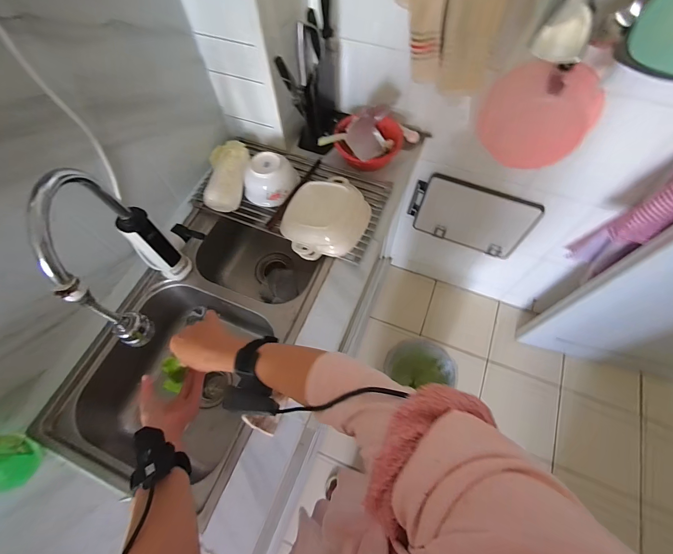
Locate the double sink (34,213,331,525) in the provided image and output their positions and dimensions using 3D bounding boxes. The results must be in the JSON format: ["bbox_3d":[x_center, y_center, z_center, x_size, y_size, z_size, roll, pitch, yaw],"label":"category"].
[{"bbox_3d":[-0.278,0.142,0.799,0.386,0.227,0.642,18,65,11],"label":"double sink"}]

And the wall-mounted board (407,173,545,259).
[{"bbox_3d":[0.461,-0.207,1.155,0.406,0.251,0.057,18,65,11],"label":"wall-mounted board"}]

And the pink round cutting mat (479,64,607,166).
[{"bbox_3d":[0.467,-0.373,0.781,0.232,0.240,0.019,29,59,16],"label":"pink round cutting mat"}]

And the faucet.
[{"bbox_3d":[-0.362,-0.017,0.573,0.069,0.366,0.243,-11,63,-4],"label":"faucet"}]

